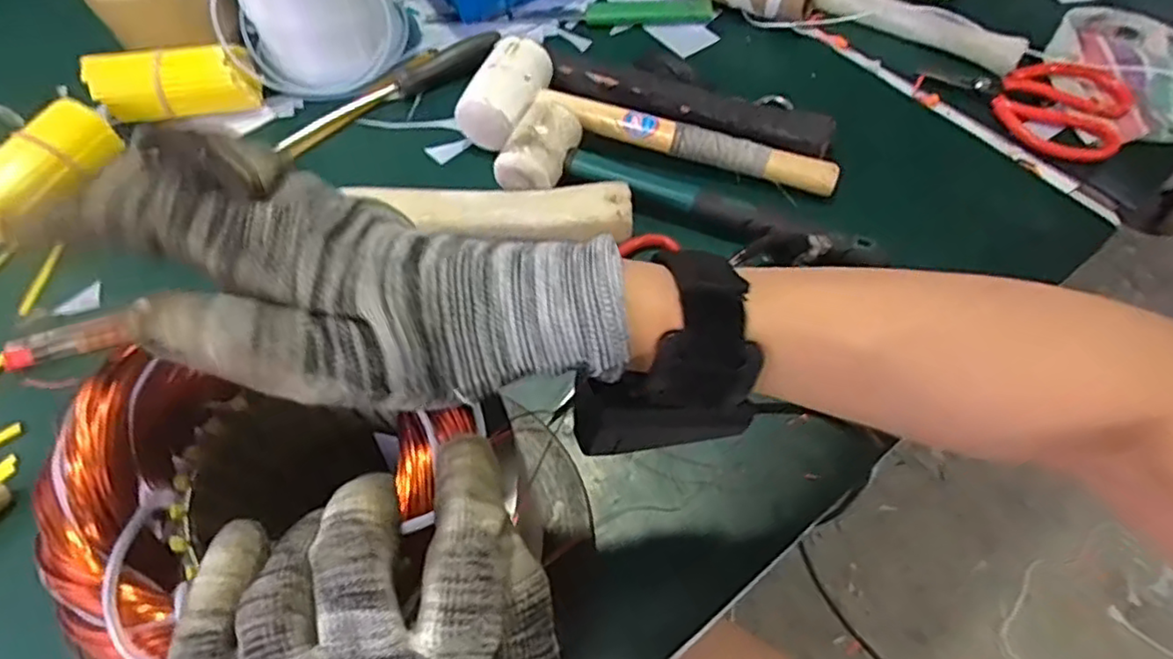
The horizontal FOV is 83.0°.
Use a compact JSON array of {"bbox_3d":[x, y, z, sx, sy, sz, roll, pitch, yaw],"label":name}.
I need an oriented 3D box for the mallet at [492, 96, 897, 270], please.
[{"bbox_3d":[0.071,-0.097,0.479,0.274,0.043,0.068,19,60,13],"label":"mallet"}]

